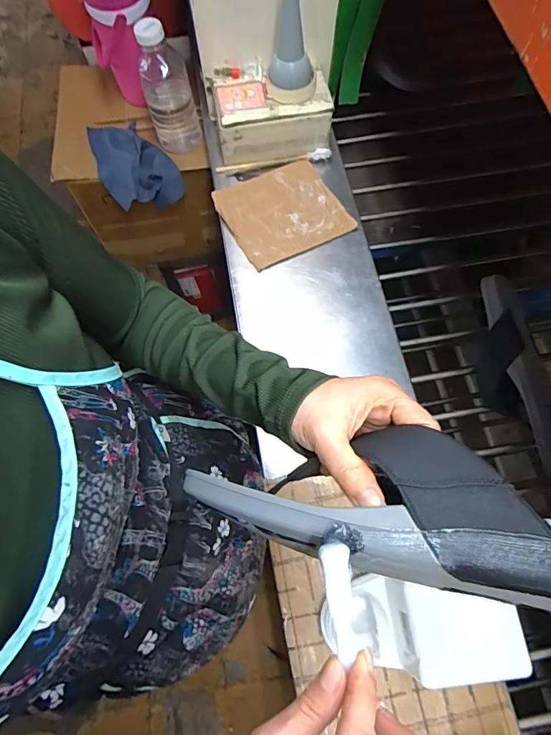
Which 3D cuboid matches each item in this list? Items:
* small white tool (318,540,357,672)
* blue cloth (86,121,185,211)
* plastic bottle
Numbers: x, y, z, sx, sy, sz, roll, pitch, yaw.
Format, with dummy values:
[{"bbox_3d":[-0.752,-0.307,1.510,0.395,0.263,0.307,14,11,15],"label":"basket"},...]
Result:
[{"bbox_3d":[0.033,0.120,0.223,0.014,0.004,0.064,-8,100,-3],"label":"small white tool"},{"bbox_3d":[-0.306,-0.437,0.914,0.144,0.062,0.234,-28,71,-10],"label":"blue cloth"},{"bbox_3d":[-0.205,-0.528,0.837,0.092,0.236,0.092,-14,70,-5],"label":"plastic bottle"}]

